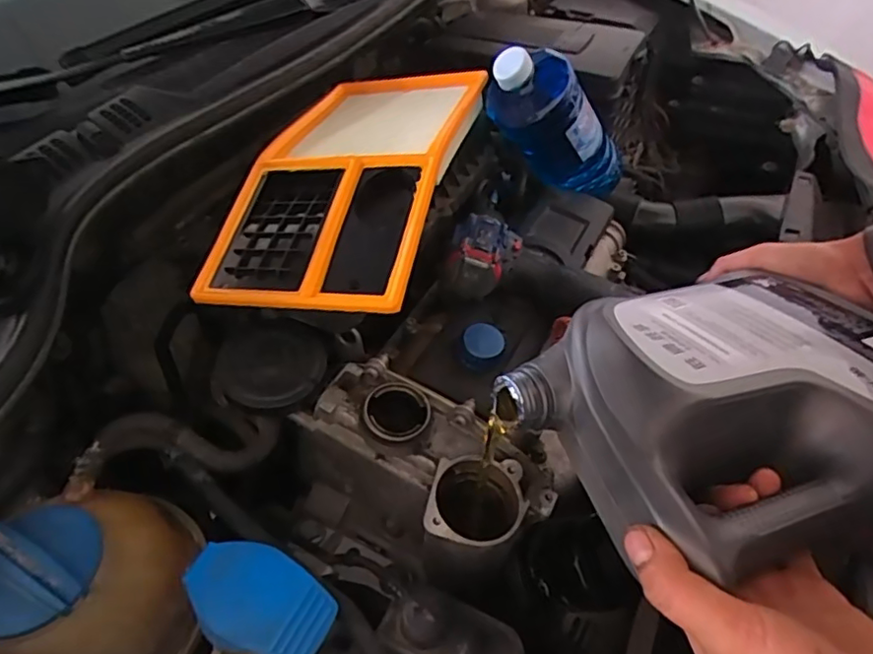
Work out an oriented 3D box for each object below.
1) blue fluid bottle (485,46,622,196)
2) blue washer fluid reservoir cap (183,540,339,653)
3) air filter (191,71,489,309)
[{"bbox_3d":[0.148,-0.236,0.691,0.105,0.243,0.082,-44,44,19],"label":"blue fluid bottle"},{"bbox_3d":[-0.112,0.168,0.358,0.094,0.016,0.060,27,52,24],"label":"blue washer fluid reservoir cap"},{"bbox_3d":[-0.081,-0.164,0.572,0.198,0.058,0.369,10,47,10],"label":"air filter"}]

